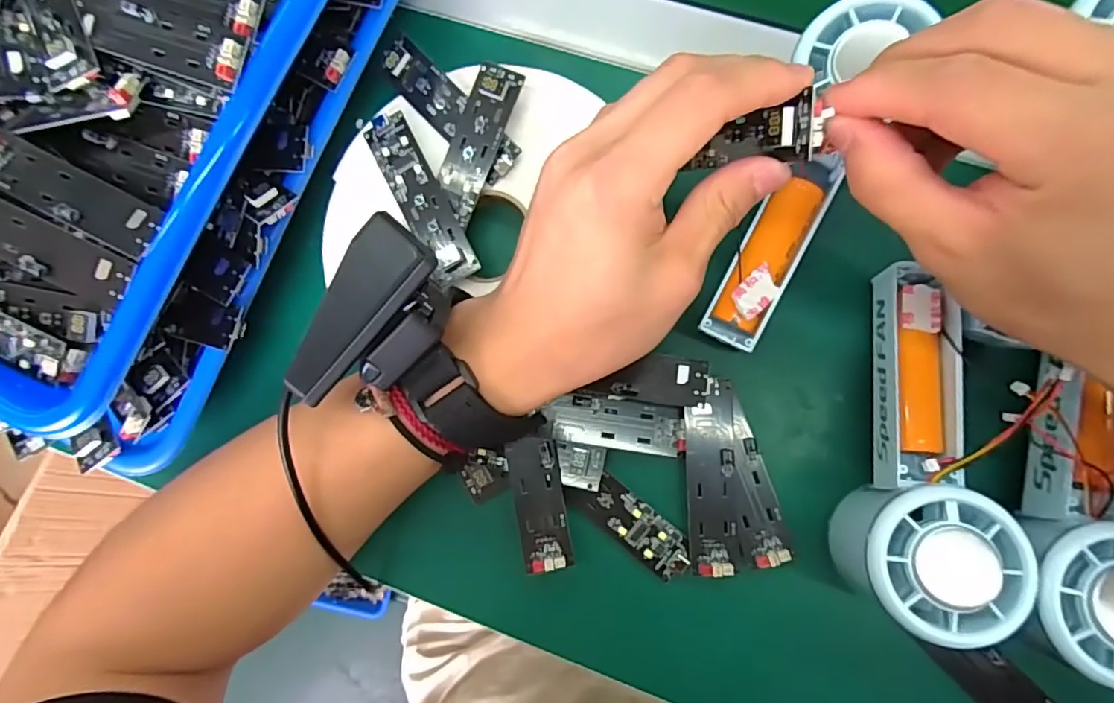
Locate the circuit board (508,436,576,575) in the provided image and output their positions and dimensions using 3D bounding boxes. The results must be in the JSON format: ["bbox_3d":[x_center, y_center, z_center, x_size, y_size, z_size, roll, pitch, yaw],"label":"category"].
[{"bbox_3d":[-0.008,0.072,0.264,0.023,0.005,0.060,-10,81,-3],"label":"circuit board"}]

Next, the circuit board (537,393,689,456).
[{"bbox_3d":[0.029,0.035,0.271,0.066,0.004,0.023,7,86,-4],"label":"circuit board"}]

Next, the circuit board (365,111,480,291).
[{"bbox_3d":[-0.068,-0.077,0.282,0.023,0.008,0.090,-28,84,4],"label":"circuit board"}]

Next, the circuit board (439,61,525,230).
[{"bbox_3d":[-0.041,-0.103,0.275,0.025,0.008,0.074,26,100,14],"label":"circuit board"}]

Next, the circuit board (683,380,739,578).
[{"bbox_3d":[0.074,0.060,0.267,0.023,0.007,0.090,-2,86,6],"label":"circuit board"}]

